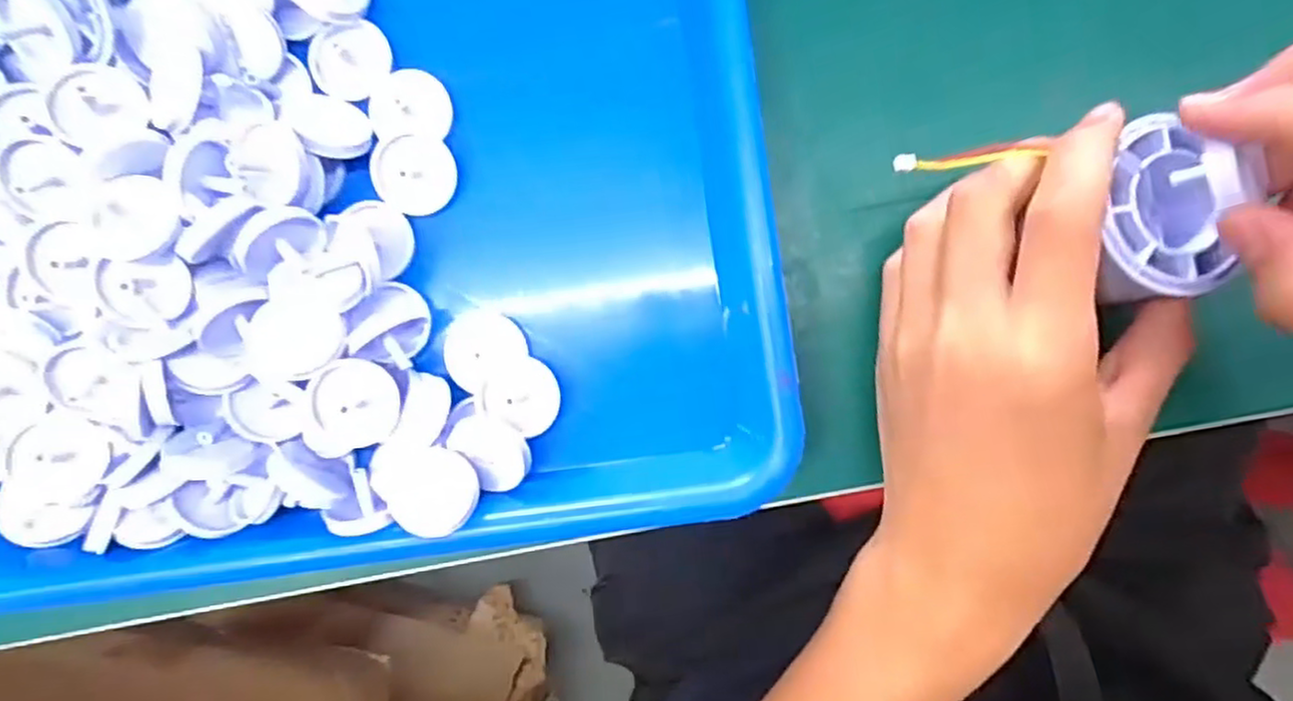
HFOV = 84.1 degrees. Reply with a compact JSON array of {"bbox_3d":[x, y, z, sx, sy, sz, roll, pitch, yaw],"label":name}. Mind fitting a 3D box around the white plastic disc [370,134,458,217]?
[{"bbox_3d":[-0.089,-0.067,0.274,0.029,0.006,0.029,0,90,2],"label":"white plastic disc"}]

